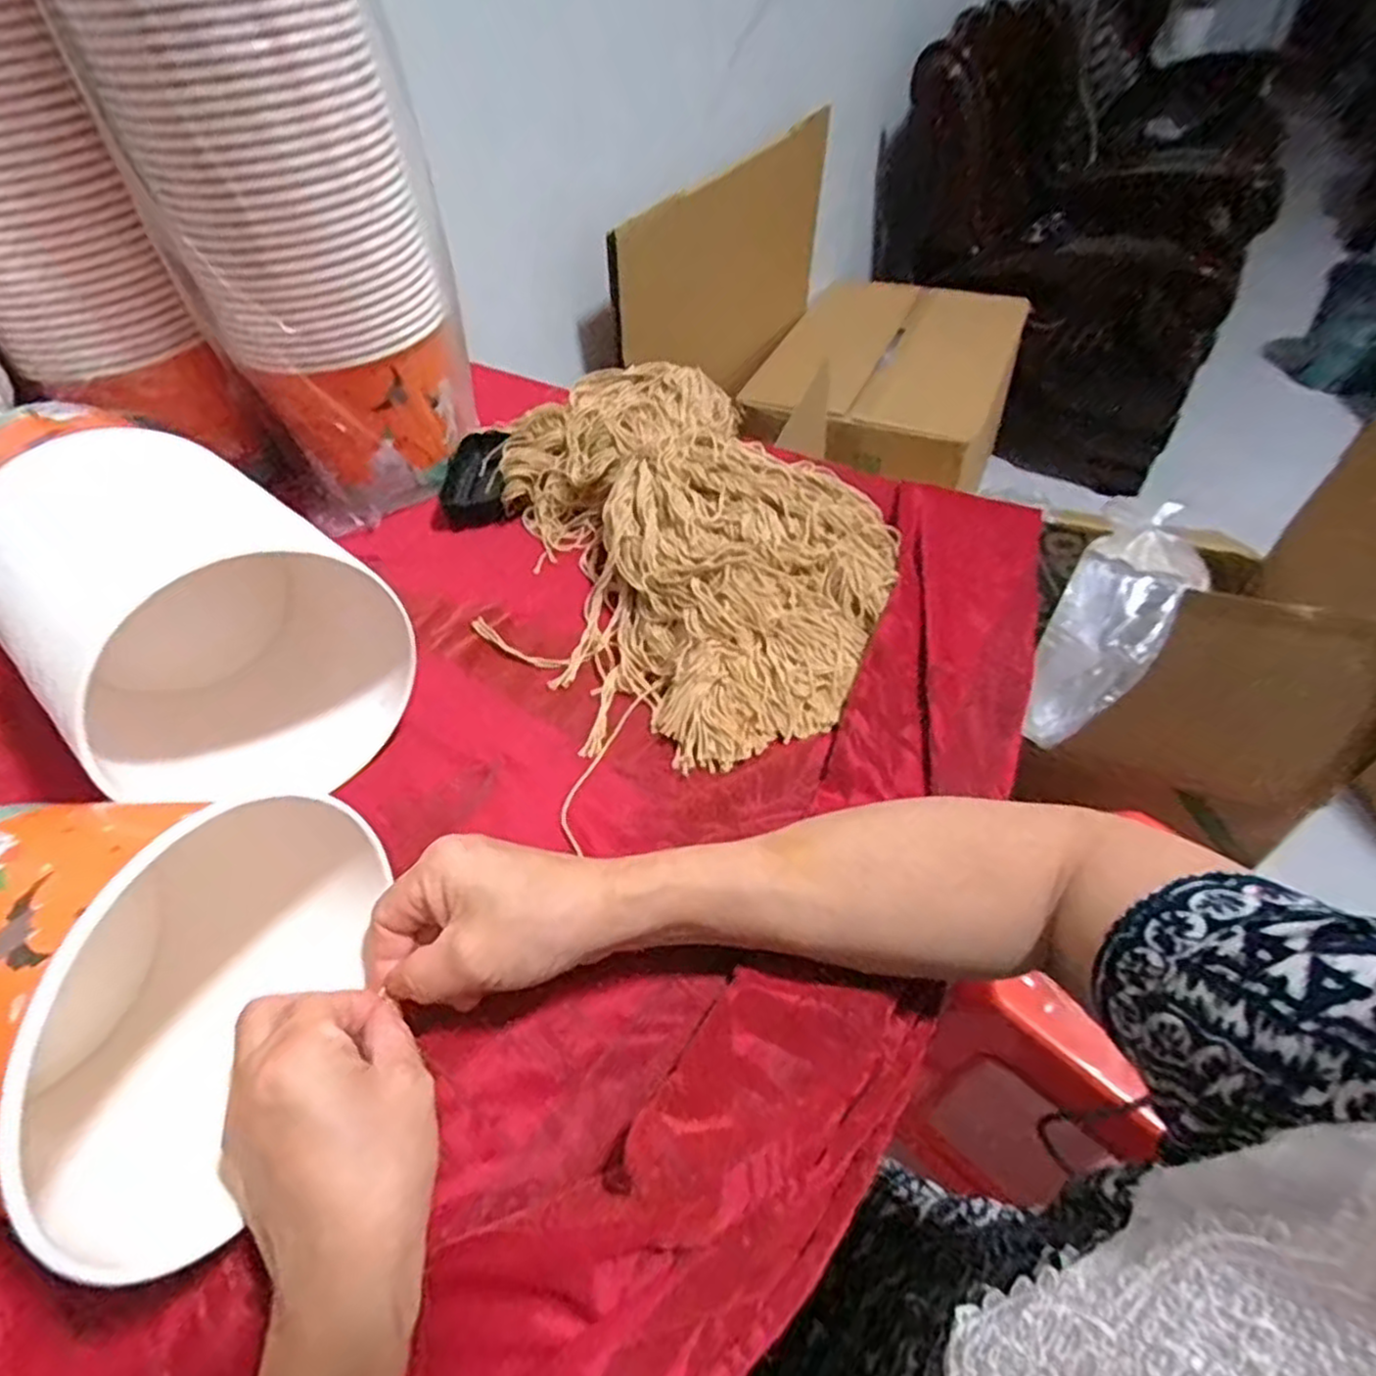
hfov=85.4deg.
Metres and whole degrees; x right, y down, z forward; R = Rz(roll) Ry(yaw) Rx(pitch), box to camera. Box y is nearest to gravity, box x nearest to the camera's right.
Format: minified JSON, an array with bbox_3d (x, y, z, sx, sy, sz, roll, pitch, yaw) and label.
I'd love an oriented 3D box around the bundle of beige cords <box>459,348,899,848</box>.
[{"bbox_3d":[-0.026,-0.116,0.551,0.261,0.076,0.375,-25,50,-17],"label":"bundle of beige cords"}]

